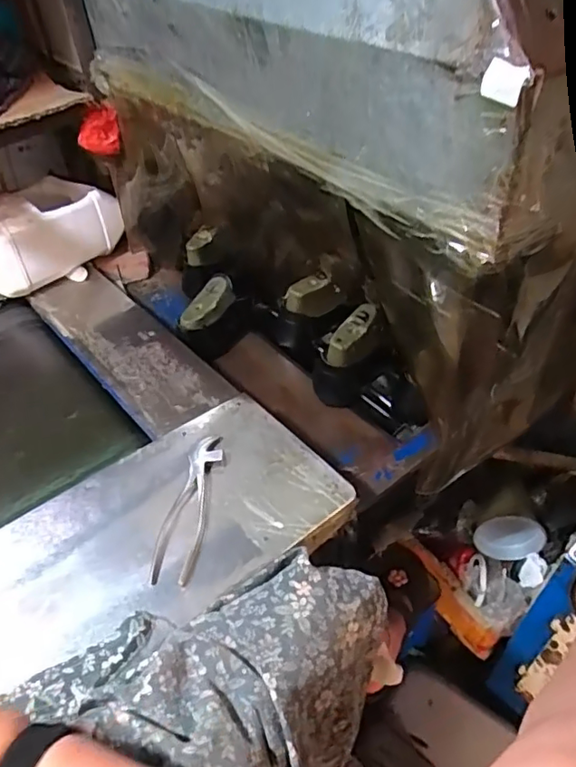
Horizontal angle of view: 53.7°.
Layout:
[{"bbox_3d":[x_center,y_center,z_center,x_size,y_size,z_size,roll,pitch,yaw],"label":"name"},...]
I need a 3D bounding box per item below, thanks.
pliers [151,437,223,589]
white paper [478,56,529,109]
[{"bbox_3d":[-0.110,0.135,0.649,0.043,0.017,0.195,4,45,7],"label":"pliers"},{"bbox_3d":[0.157,-0.219,0.414,0.032,0.028,0.006,27,52,26],"label":"white paper"}]

